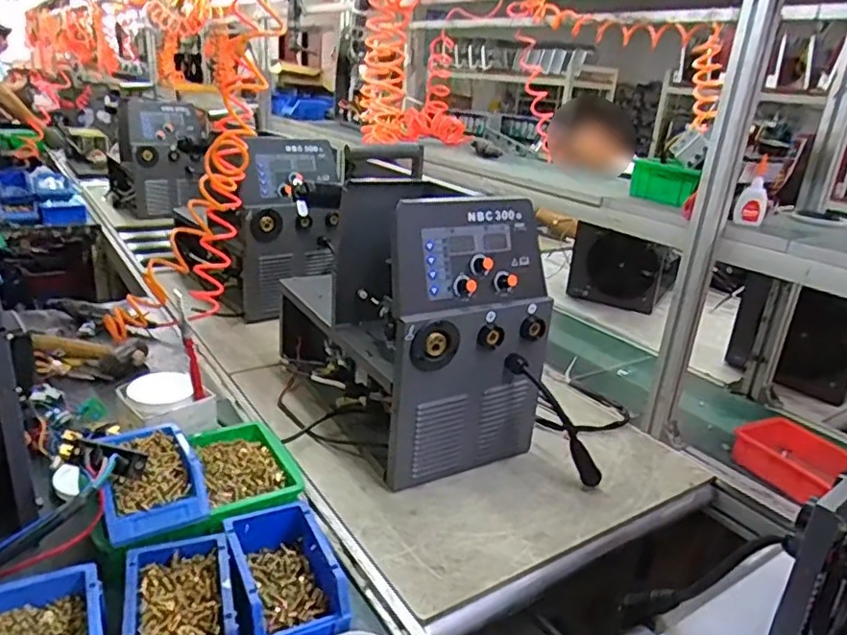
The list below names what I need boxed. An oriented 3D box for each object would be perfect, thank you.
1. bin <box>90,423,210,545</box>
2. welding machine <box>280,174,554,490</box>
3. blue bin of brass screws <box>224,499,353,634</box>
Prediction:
[{"bbox_3d":[-0.334,0.192,0.748,0.107,0.060,0.164,-9,25,-33],"label":"bin"},{"bbox_3d":[-0.034,-0.024,1.095,0.289,0.417,0.489,-7,24,-28],"label":"welding machine"},{"bbox_3d":[-0.158,0.297,0.699,0.099,0.091,0.174,-6,24,-27],"label":"blue bin of brass screws"}]

